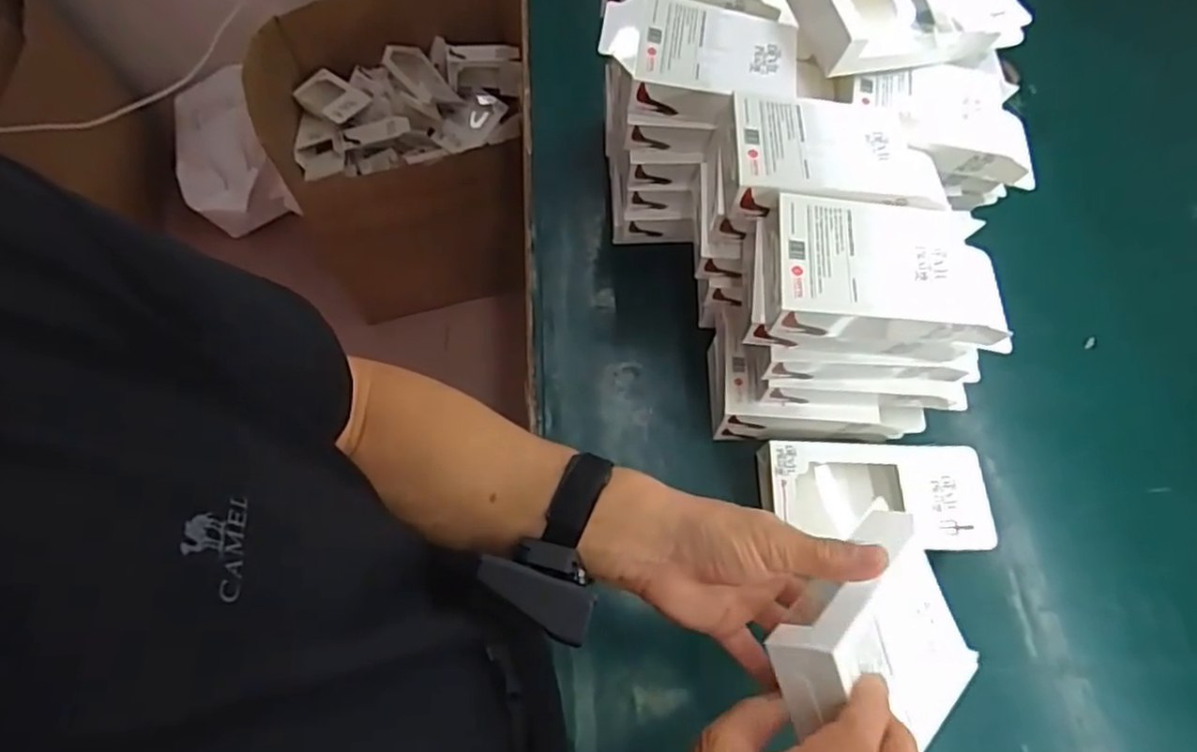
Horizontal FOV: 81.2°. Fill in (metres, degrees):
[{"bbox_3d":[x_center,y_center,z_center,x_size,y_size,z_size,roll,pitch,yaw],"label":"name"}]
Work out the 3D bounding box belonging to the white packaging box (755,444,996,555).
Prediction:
[{"bbox_3d":[0.247,0.113,0.643,0.192,0.053,0.092,2,63,2],"label":"white packaging box"}]

